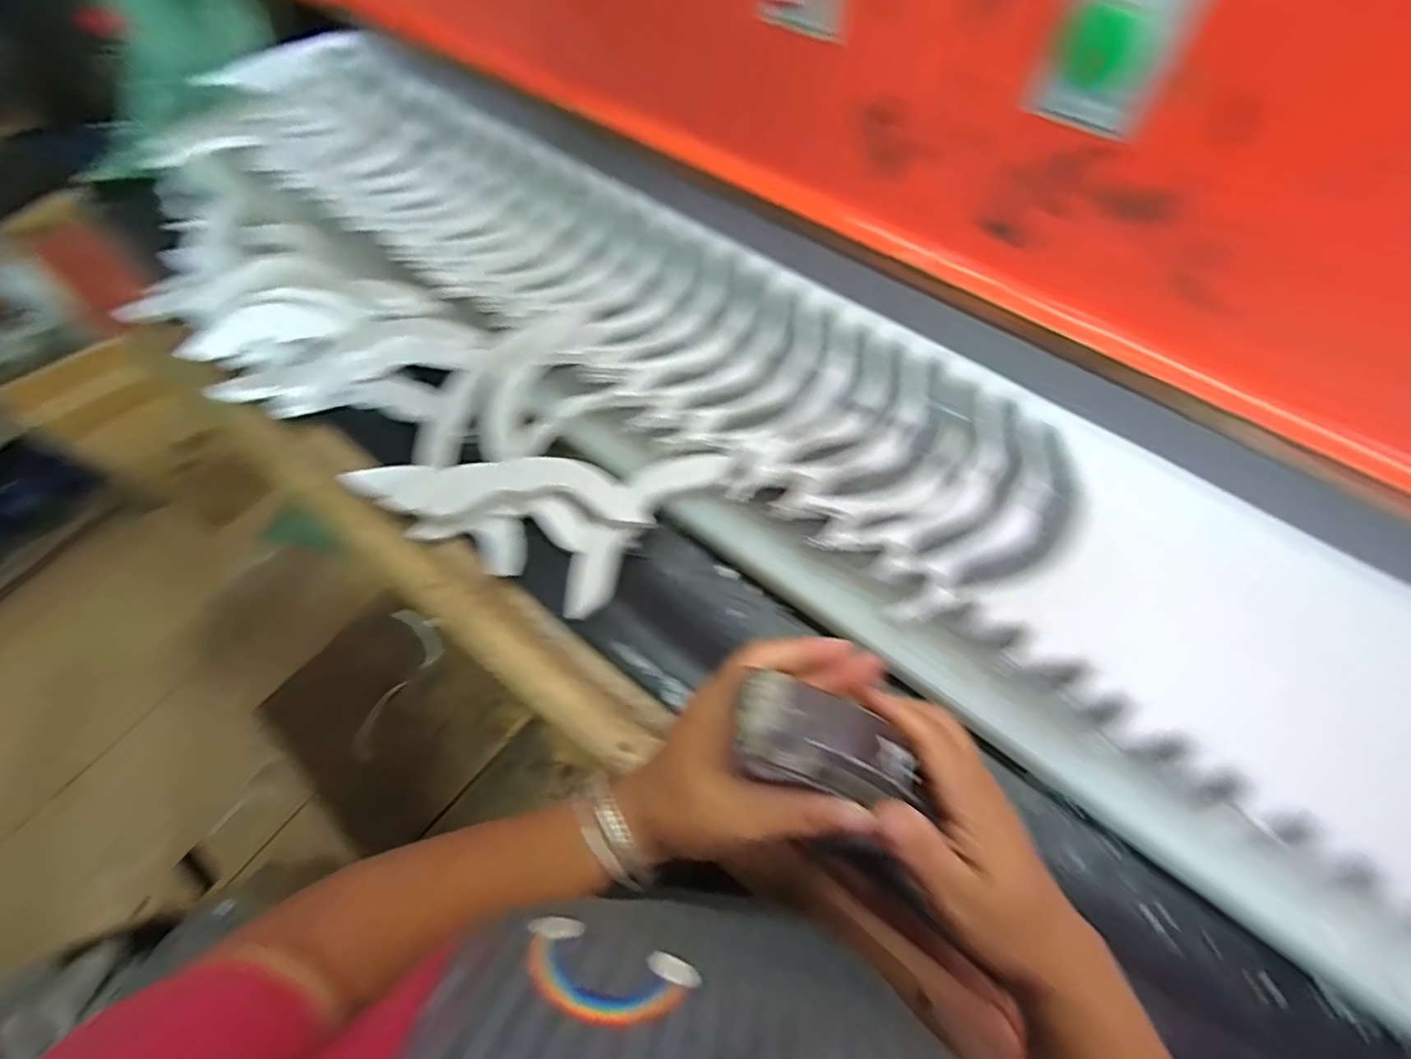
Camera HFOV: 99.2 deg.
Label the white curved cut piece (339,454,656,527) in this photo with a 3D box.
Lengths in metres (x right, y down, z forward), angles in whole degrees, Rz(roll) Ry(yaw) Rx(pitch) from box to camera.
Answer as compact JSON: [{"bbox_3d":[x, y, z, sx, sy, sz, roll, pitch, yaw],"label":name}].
[{"bbox_3d":[-0.179,-0.038,0.535,0.261,0.024,0.058,5,62,1],"label":"white curved cut piece"}]

